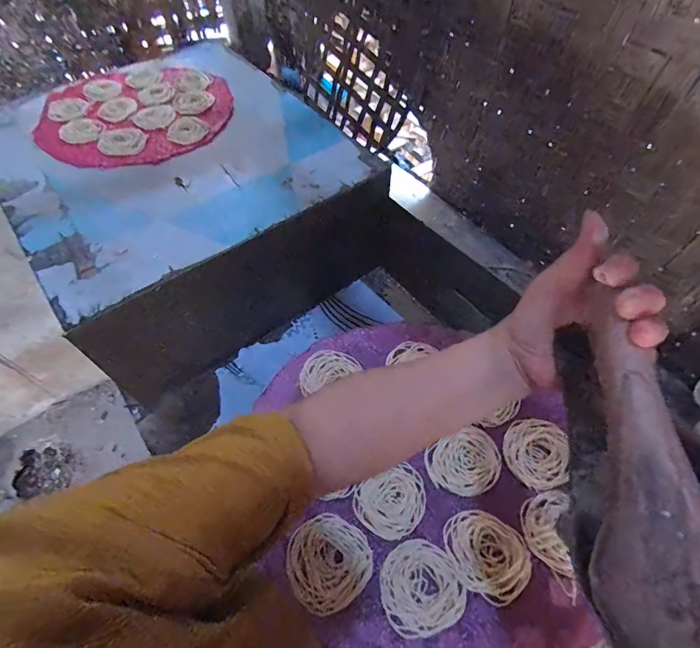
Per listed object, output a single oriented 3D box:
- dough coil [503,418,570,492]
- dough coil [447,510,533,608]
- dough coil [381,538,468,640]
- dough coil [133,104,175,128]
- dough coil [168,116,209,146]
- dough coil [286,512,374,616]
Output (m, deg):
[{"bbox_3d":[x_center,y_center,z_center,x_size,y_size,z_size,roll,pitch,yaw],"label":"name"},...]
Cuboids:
[{"bbox_3d":[0.200,0.138,0.428,0.063,0.008,0.074,18,58,10],"label":"dough coil"},{"bbox_3d":[0.127,0.214,0.373,0.077,0.009,0.065,37,63,21],"label":"dough coil"},{"bbox_3d":[0.064,0.236,0.361,0.071,0.005,0.070,1,56,-1],"label":"dough coil"},{"bbox_3d":[-0.354,-0.374,0.720,0.072,0.006,0.063,-3,56,-4],"label":"dough coil"},{"bbox_3d":[-0.286,-0.339,0.699,0.075,0.009,0.065,35,62,20],"label":"dough coil"},{"bbox_3d":[-0.021,0.217,0.367,0.074,0.008,0.074,1,56,-1],"label":"dough coil"}]

